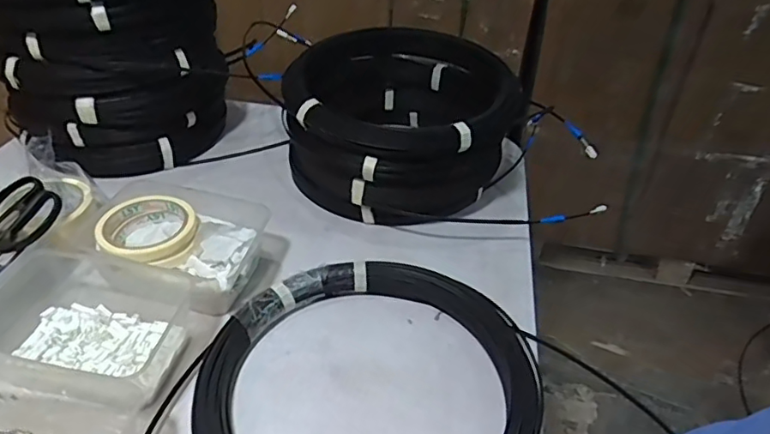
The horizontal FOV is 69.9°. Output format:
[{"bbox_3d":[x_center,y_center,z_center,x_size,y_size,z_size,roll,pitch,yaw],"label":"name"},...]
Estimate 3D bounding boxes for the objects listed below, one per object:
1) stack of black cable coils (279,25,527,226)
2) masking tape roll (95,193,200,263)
[{"bbox_3d":[0.015,-0.120,0.736,0.288,0.160,0.275,6,37,2],"label":"stack of black cable coils"},{"bbox_3d":[-0.248,0.012,0.579,0.096,0.026,0.095,2,36,-1],"label":"masking tape roll"}]

